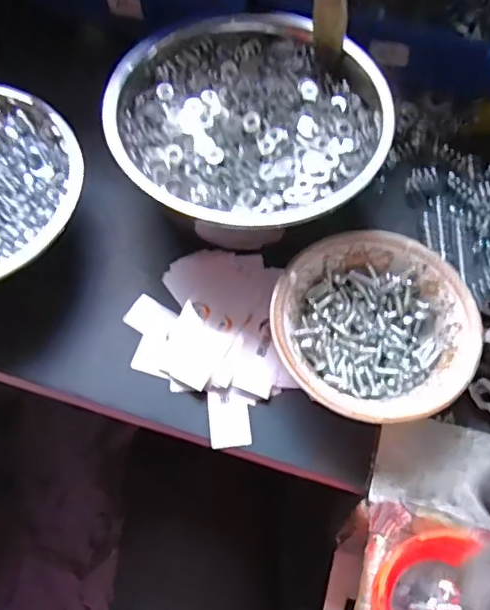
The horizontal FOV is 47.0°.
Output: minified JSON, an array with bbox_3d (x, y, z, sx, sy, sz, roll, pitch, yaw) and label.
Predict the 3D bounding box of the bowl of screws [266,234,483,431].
[{"bbox_3d":[0.078,0.017,0.353,0.117,0.040,0.120,1,64,-1],"label":"bowl of screws"}]

